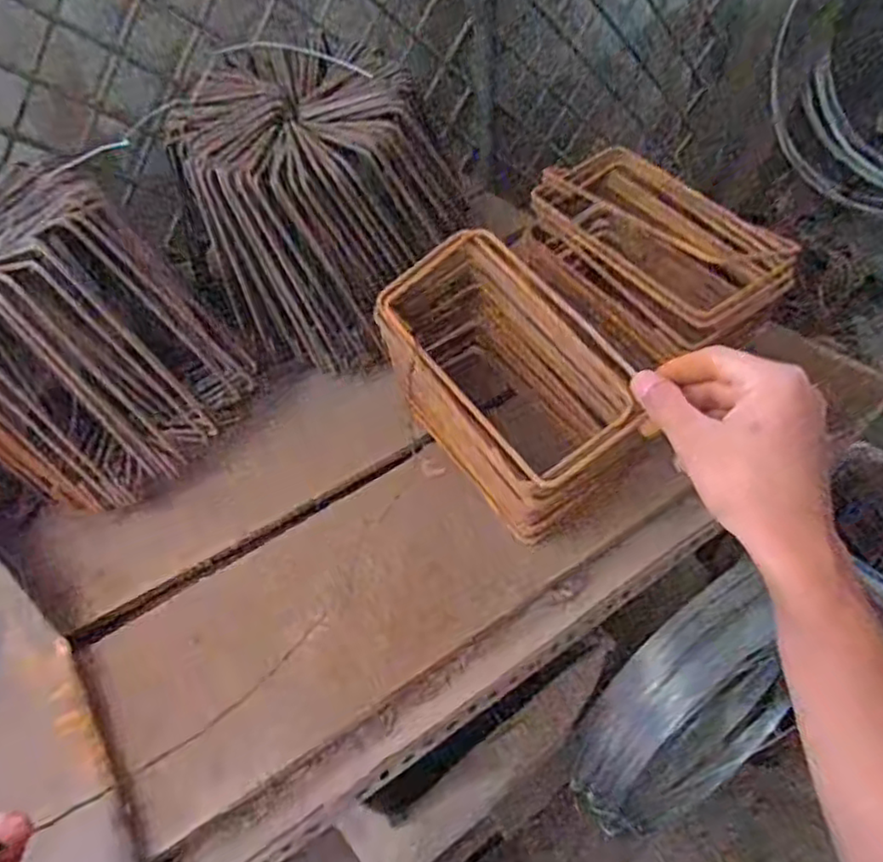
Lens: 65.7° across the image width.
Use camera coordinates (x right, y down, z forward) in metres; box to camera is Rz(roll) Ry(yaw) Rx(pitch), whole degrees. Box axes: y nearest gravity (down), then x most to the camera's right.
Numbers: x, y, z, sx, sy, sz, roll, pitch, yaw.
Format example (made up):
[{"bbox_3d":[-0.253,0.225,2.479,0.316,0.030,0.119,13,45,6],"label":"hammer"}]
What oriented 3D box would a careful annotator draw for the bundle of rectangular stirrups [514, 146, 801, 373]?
[{"bbox_3d":[0.161,-0.134,0.555,0.126,0.081,0.194,-34,59,-20],"label":"bundle of rectangular stirrups"}]

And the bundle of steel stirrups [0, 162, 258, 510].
[{"bbox_3d":[-0.331,-0.073,0.544,0.252,0.173,0.223,26,59,21],"label":"bundle of steel stirrups"}]

